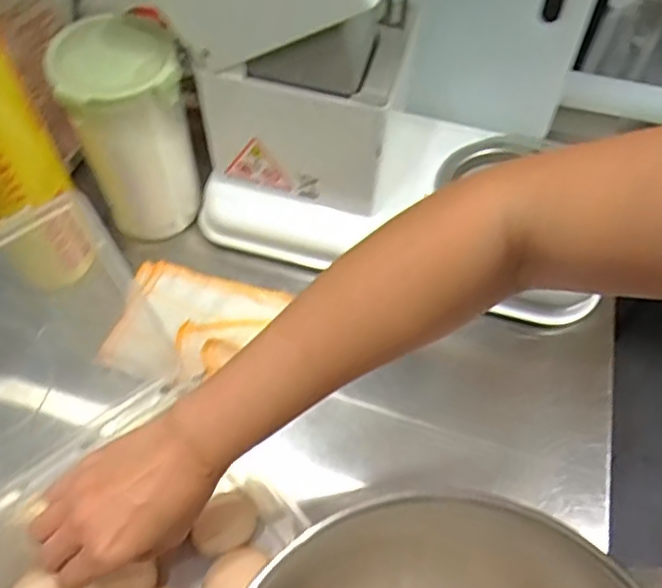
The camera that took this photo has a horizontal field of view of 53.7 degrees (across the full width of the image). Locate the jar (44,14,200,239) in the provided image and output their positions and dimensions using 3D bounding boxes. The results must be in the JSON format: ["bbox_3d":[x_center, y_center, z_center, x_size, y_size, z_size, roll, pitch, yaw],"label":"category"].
[{"bbox_3d":[-0.173,-0.134,0.587,0.089,0.193,0.083,1,59,-2],"label":"jar"}]

